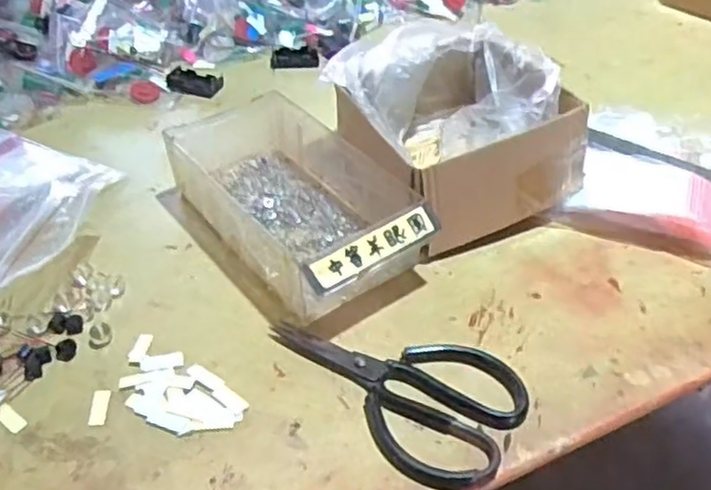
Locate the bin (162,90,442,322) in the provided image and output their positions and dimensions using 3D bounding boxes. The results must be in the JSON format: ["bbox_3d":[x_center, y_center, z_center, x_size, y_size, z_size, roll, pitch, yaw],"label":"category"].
[{"bbox_3d":[-0.054,-0.043,0.604,0.142,0.066,0.266,-26,46,-27],"label":"bin"}]

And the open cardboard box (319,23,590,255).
[{"bbox_3d":[0.088,-0.109,0.646,0.184,0.110,0.210,-18,43,-19],"label":"open cardboard box"}]

